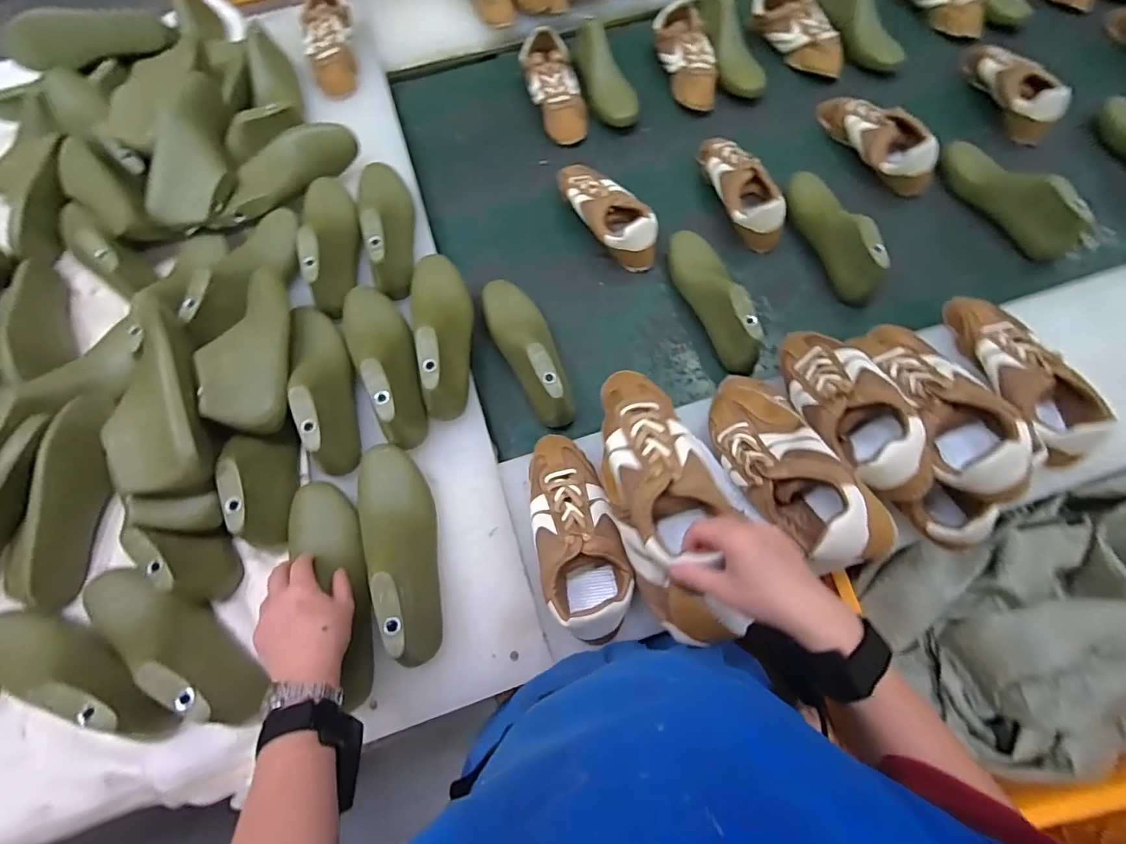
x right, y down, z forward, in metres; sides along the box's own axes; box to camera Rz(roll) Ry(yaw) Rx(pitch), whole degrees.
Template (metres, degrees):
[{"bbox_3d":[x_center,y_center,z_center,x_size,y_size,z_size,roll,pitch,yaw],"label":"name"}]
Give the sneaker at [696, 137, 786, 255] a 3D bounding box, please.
[{"bbox_3d":[0.276,-0.385,0.793,0.076,0.066,0.239,-19,69,-5],"label":"sneaker"}]

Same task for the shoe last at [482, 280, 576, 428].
[{"bbox_3d":[-0.052,-0.111,0.677,0.079,0.075,0.241,-21,70,-5],"label":"shoe last"}]

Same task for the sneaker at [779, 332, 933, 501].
[{"bbox_3d":[0.316,-0.027,0.553,0.096,0.080,0.235,-14,50,-3],"label":"sneaker"}]

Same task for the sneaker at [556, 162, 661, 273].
[{"bbox_3d":[0.065,-0.337,0.791,0.089,0.069,0.232,-32,71,-9],"label":"sneaker"}]

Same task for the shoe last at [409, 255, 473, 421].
[{"bbox_3d":[-0.160,-0.126,0.652,0.078,0.098,0.249,-11,69,-2],"label":"shoe last"}]

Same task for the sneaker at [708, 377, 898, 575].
[{"bbox_3d":[0.232,0.034,0.542,0.100,0.081,0.262,-18,45,-4],"label":"sneaker"}]

